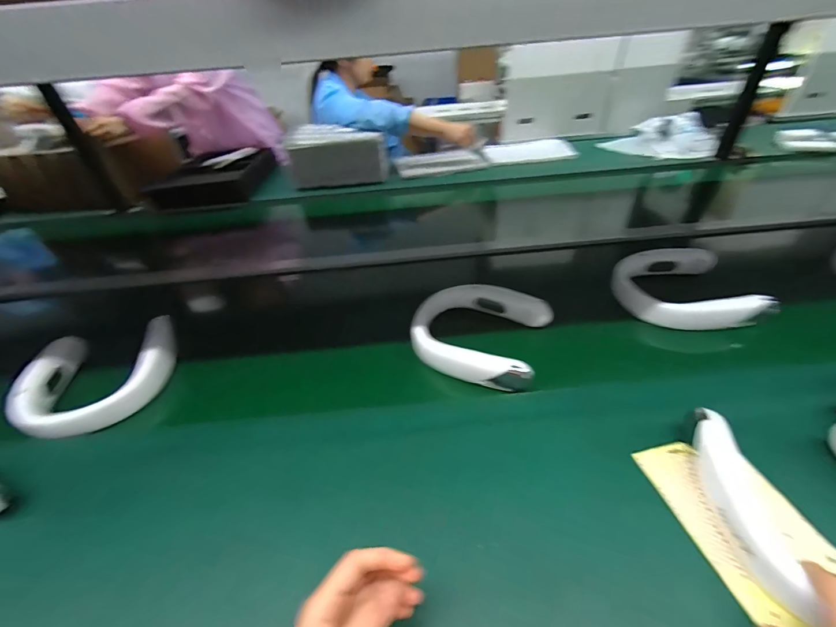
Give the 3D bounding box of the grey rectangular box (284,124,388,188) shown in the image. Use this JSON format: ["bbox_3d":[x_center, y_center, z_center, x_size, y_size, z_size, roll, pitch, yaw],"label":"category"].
[{"bbox_3d":[-0.283,-0.568,1.258,0.331,0.151,0.248,-7,40,-4],"label":"grey rectangular box"}]

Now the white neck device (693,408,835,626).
[{"bbox_3d":[0.385,0.185,0.330,0.183,0.051,0.189,2,40,8],"label":"white neck device"}]

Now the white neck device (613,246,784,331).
[{"bbox_3d":[0.465,-0.052,0.637,0.198,0.048,0.197,-2,40,3],"label":"white neck device"}]

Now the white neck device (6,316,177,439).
[{"bbox_3d":[-0.490,0.098,0.544,0.196,0.053,0.193,-18,42,-16],"label":"white neck device"}]

